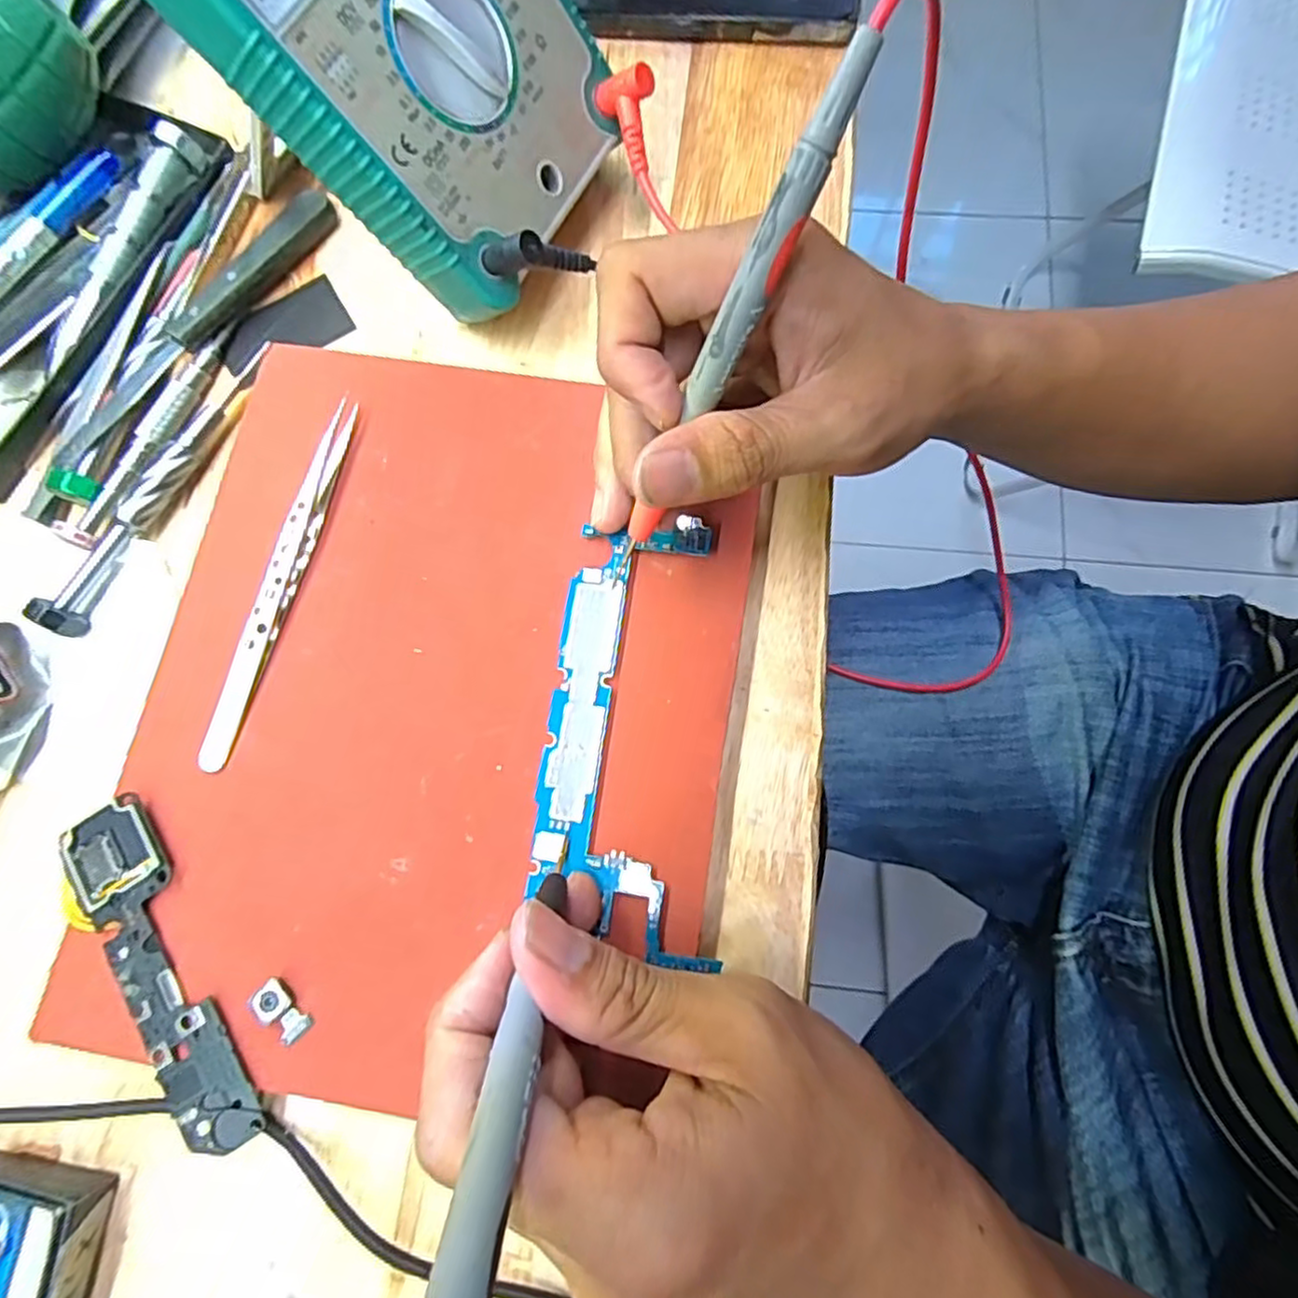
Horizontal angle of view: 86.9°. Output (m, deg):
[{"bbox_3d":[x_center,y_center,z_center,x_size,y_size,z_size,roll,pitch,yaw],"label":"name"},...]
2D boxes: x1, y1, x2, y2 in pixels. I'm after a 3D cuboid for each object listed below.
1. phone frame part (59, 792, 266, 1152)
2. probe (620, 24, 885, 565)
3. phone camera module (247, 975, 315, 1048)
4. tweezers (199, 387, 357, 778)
[{"bbox_3d":[-0.152,0.100,0.208,0.032,0.005,0.107,-30,77,-6],"label":"phone frame part"},{"bbox_3d":[0.020,-0.080,0.188,0.009,0.143,0.010,39,44,11],"label":"probe"},{"bbox_3d":[-0.111,0.109,0.205,0.019,0.005,0.010,43,81,11],"label":"phone camera module"},{"bbox_3d":[-0.127,-0.026,0.237,0.010,0.008,0.134,14,77,5],"label":"tweezers"}]

